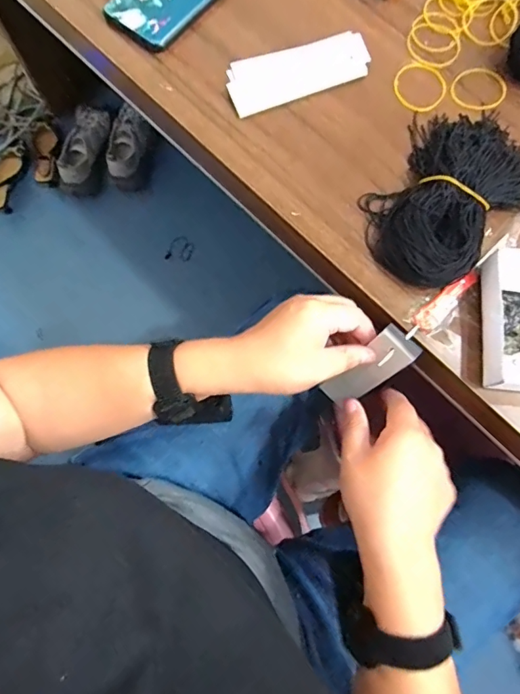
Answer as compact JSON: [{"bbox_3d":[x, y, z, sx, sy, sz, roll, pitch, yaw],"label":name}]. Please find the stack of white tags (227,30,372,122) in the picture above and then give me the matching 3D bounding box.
[{"bbox_3d":[0.035,-0.251,0.411,0.133,0.010,0.052,-21,76,-5],"label":"stack of white tags"}]

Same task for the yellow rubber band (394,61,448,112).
[{"bbox_3d":[0.147,-0.238,0.408,0.047,0.004,0.051,0,75,0],"label":"yellow rubber band"}]

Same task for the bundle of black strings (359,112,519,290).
[{"bbox_3d":[0.160,-0.130,0.365,0.114,0.033,0.168,39,79,9],"label":"bundle of black strings"}]

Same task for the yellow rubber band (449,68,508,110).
[{"bbox_3d":[0.199,-0.234,0.407,0.051,0.004,0.045,-44,80,-10],"label":"yellow rubber band"}]

